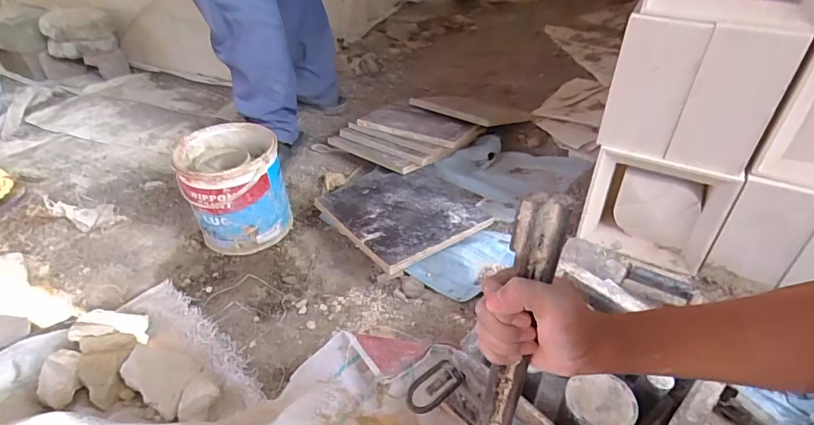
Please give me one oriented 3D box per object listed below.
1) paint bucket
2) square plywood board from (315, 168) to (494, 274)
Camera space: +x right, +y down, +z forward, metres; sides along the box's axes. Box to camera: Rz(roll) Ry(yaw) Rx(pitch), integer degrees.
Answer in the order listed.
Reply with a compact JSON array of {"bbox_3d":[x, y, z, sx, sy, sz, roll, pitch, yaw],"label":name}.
[{"bbox_3d":[-0.329,-0.044,0.881,0.178,0.186,0.165,-14,40,-18],"label":"paint bucket"},{"bbox_3d":[-0.006,-0.018,0.933,0.292,0.017,0.295,-21,43,-32],"label":"square plywood board"}]

